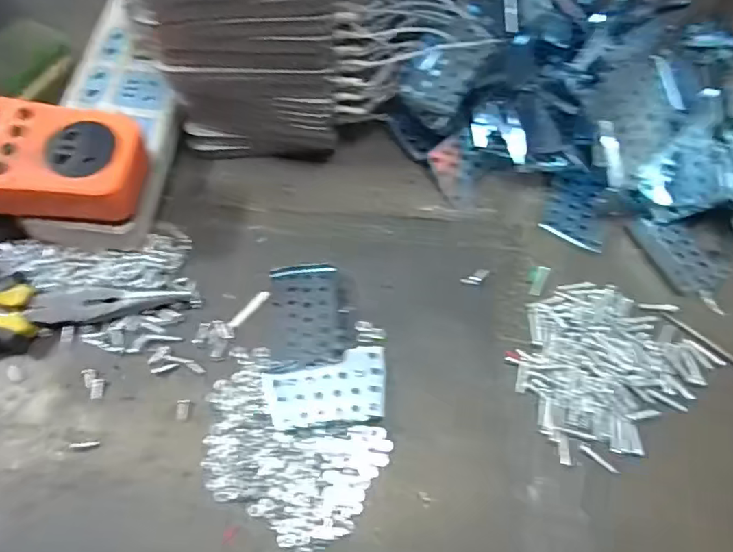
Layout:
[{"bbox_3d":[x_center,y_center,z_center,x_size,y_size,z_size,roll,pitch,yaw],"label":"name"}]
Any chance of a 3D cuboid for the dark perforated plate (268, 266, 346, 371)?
[{"bbox_3d":[-0.040,0.024,0.341,0.043,0.018,0.070,-4,65,-3],"label":"dark perforated plate"}]

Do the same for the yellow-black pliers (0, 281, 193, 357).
[{"bbox_3d":[-0.214,0.027,0.325,0.185,0.030,0.051,1,65,-1],"label":"yellow-black pliers"}]

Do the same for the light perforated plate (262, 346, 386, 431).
[{"bbox_3d":[-0.023,0.068,0.324,0.071,0.010,0.042,-7,65,-5],"label":"light perforated plate"}]

